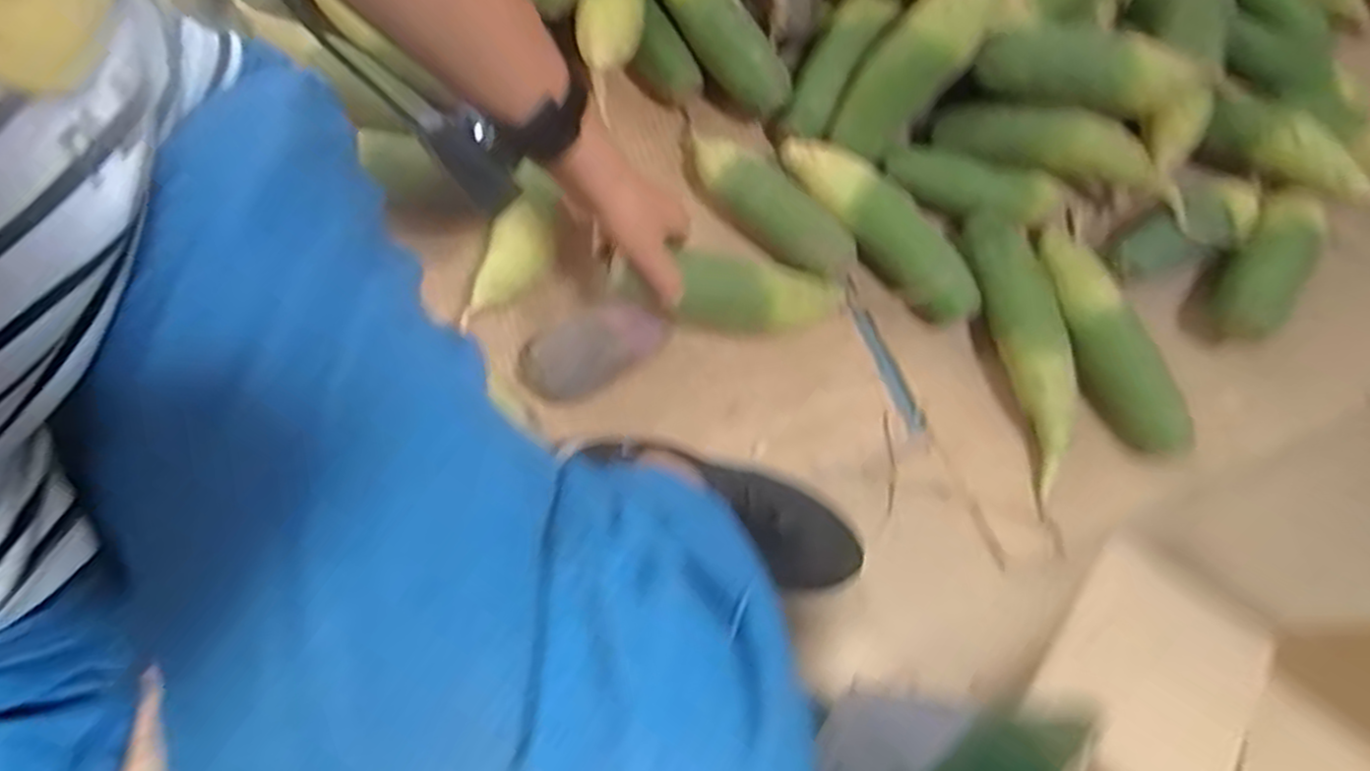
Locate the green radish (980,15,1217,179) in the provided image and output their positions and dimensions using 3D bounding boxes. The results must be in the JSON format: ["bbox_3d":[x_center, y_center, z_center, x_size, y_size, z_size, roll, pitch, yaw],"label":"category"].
[{"bbox_3d":[0.361,-0.262,0.690,0.218,0.083,0.064,17,72,-10],"label":"green radish"}]

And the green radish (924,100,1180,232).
[{"bbox_3d":[0.330,-0.205,0.689,0.220,0.055,0.047,16,72,5],"label":"green radish"}]

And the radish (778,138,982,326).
[{"bbox_3d":[0.169,-0.139,0.688,0.063,0.048,0.215,-37,76,-12],"label":"radish"}]

